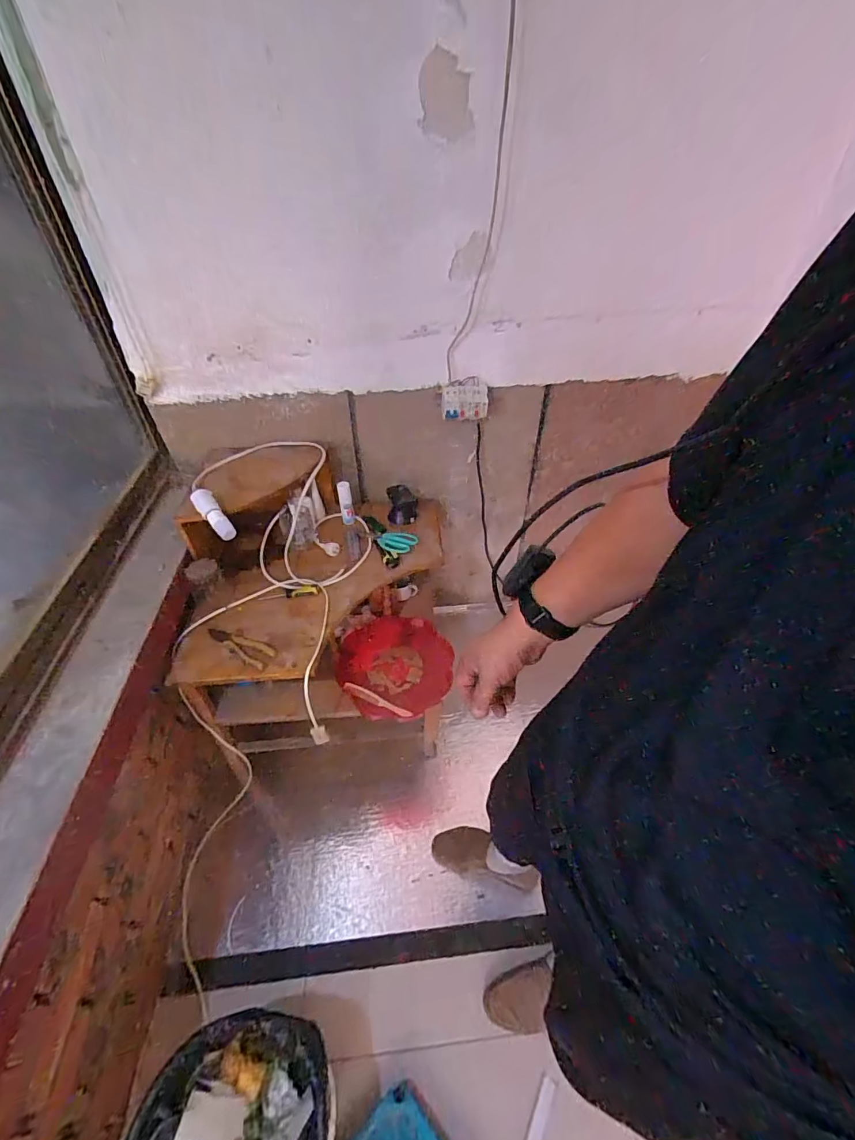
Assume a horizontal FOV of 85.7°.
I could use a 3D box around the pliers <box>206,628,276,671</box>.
[{"bbox_3d":[-0.372,0.146,0.929,0.163,0.023,0.049,25,48,23],"label":"pliers"}]

